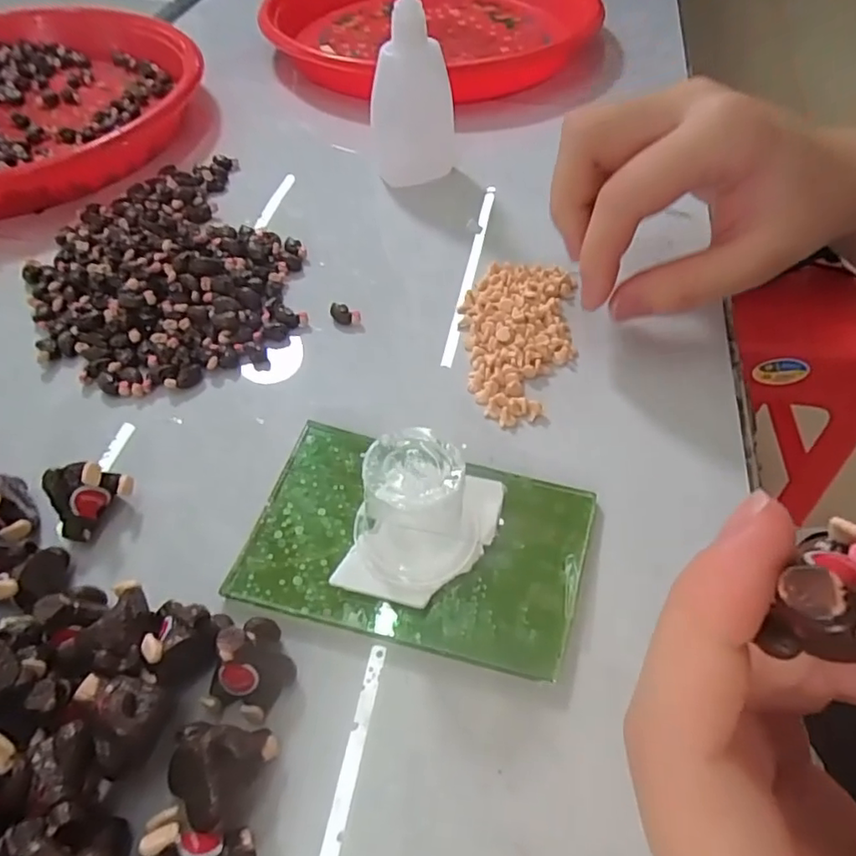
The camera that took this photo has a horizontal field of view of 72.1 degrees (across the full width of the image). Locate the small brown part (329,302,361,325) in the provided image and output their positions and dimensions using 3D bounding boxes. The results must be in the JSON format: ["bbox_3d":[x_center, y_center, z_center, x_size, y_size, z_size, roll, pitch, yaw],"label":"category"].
[{"bbox_3d":[-0.036,-0.048,0.254,0.014,0.007,0.007,16,53,11],"label":"small brown part"}]

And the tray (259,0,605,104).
[{"bbox_3d":[0.003,-0.302,0.434,0.227,0.032,0.233,10,52,6],"label":"tray"}]

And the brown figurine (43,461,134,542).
[{"bbox_3d":[-0.112,0.022,0.191,0.017,0.020,0.025,28,57,19],"label":"brown figurine"}]

